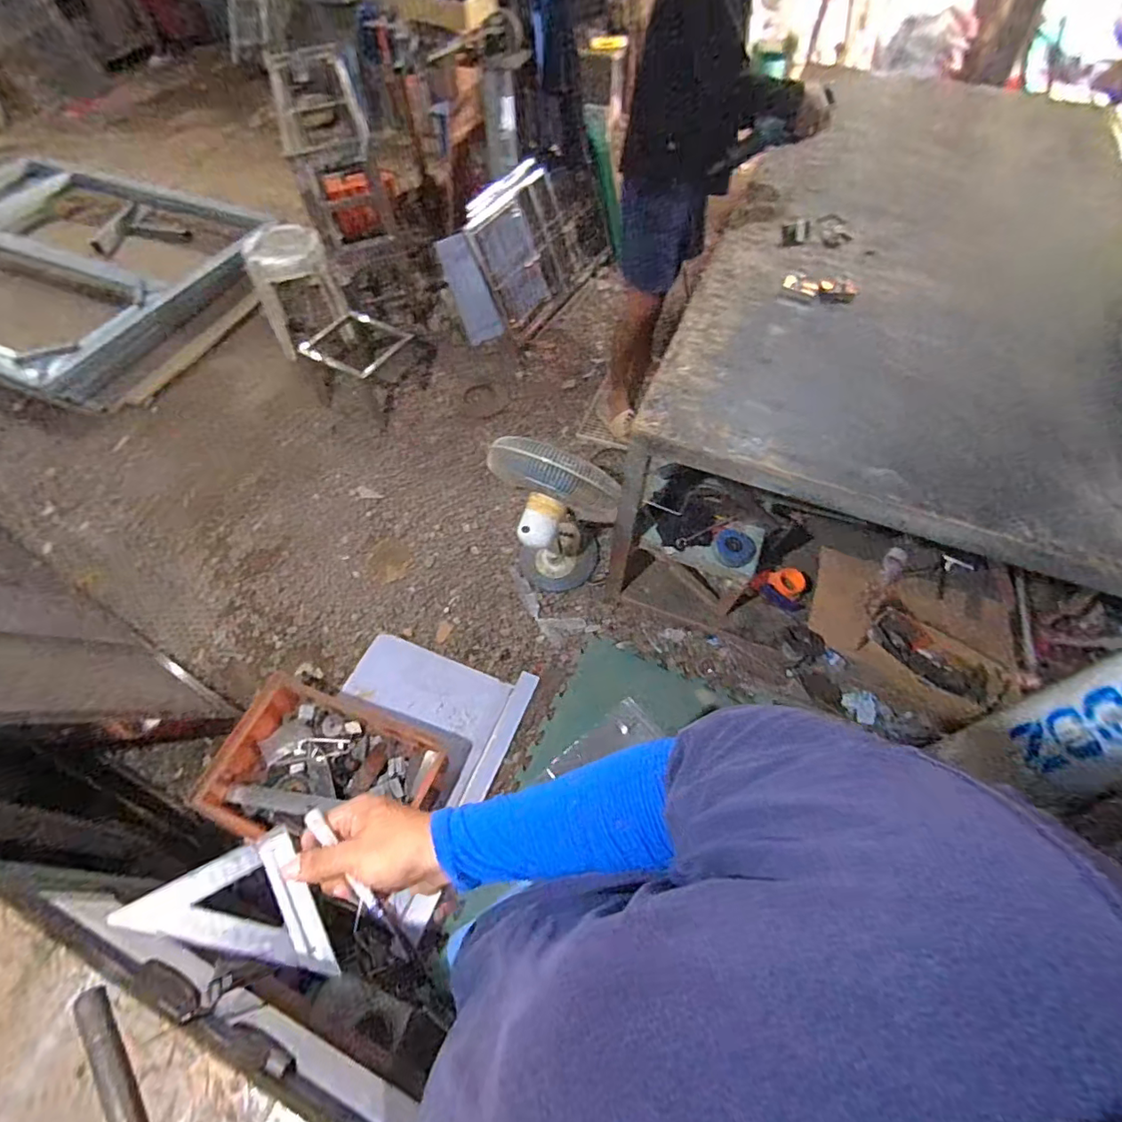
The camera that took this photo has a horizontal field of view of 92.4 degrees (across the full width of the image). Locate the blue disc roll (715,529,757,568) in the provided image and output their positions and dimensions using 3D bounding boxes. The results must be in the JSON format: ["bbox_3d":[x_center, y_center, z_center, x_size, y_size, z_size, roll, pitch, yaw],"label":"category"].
[{"bbox_3d":[0.485,-0.039,1.494,0.110,0.022,0.110,0,92,-2],"label":"blue disc roll"}]

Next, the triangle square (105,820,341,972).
[{"bbox_3d":[-0.256,0.276,0.450,0.164,0.020,0.088,22,61,-6],"label":"triangle square"}]

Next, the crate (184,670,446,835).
[{"bbox_3d":[-0.629,0.582,1.458,0.588,0.151,0.402,15,58,10],"label":"crate"}]

